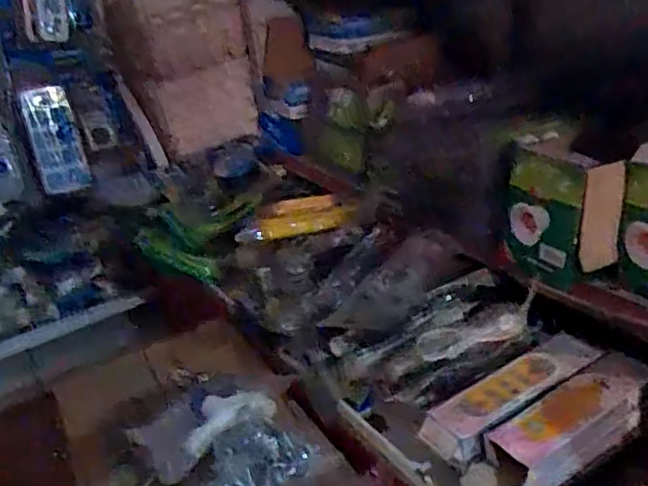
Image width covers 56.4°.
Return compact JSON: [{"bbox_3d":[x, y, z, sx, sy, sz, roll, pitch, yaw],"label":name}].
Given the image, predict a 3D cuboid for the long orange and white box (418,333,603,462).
[{"bbox_3d":[0.218,0.172,0.696,0.234,0.034,0.058,-20,28,-25],"label":"long orange and white box"}]

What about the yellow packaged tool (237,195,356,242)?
[{"bbox_3d":[-0.048,-0.044,1.011,0.194,0.034,0.076,-13,25,-11],"label":"yellow packaged tool"}]

